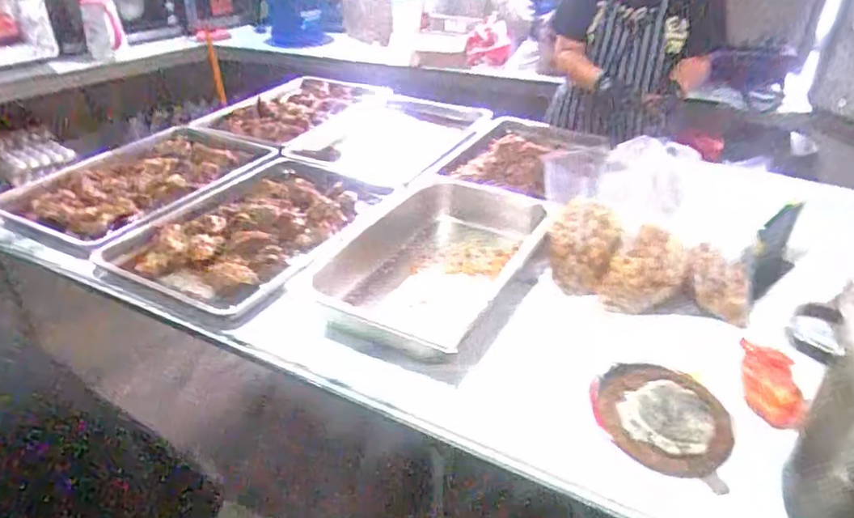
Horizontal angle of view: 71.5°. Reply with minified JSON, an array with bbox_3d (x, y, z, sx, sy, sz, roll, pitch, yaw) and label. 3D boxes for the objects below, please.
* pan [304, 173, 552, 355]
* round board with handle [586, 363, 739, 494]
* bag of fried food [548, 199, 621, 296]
[{"bbox_3d":[-0.007,-0.007,1.187,0.361,0.105,0.527,19,38,19],"label":"pan"},{"bbox_3d":[0.341,0.226,0.871,0.187,0.036,0.184,16,37,17],"label":"round board with handle"},{"bbox_3d":[0.294,-0.026,1.133,0.120,0.128,0.138,14,36,14],"label":"bag of fried food"}]

